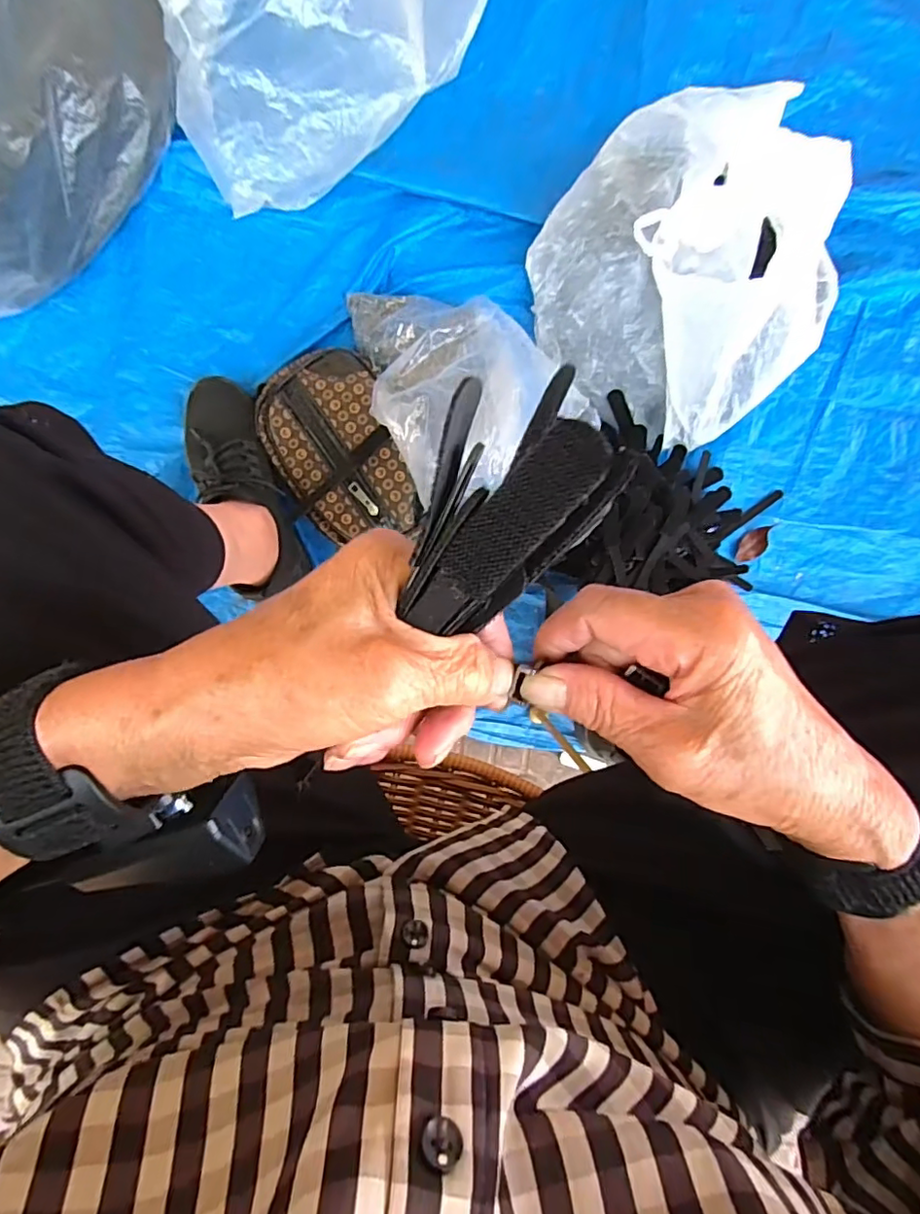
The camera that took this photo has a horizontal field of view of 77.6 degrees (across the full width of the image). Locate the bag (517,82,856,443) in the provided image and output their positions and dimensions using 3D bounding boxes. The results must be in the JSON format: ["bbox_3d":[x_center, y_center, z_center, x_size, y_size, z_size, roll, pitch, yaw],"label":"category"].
[{"bbox_3d":[0.219,-0.323,0.560,0.292,0.181,0.233,44,92,-4],"label":"bag"}]

